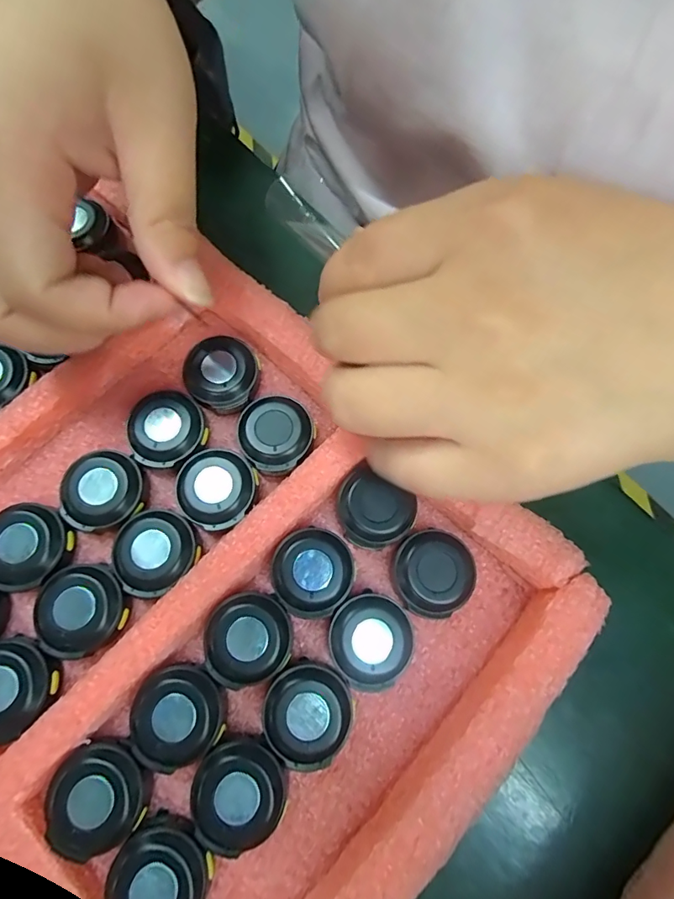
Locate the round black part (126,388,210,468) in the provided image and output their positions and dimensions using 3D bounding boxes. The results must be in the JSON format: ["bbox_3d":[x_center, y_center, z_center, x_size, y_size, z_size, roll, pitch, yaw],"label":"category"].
[{"bbox_3d":[-0.067,-0.007,0.184,0.028,0.011,0.029,0,73,-1],"label":"round black part"}]

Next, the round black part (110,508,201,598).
[{"bbox_3d":[-0.066,0.037,0.171,0.028,0.011,0.028,0,73,-1],"label":"round black part"}]

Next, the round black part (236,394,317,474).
[{"bbox_3d":[-0.024,-0.006,0.185,0.028,0.010,0.028,0,73,-1],"label":"round black part"}]

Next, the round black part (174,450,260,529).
[{"bbox_3d":[-0.046,0.015,0.178,0.029,0.010,0.028,0,73,-1],"label":"round black part"}]

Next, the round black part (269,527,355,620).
[{"bbox_3d":[-0.009,0.045,0.170,0.028,0.012,0.030,0,73,-1],"label":"round black part"}]

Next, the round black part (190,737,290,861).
[{"bbox_3d":[-0.031,0.109,0.149,0.028,0.012,0.029,0,73,-1],"label":"round black part"}]

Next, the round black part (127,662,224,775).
[{"bbox_3d":[-0.053,0.088,0.156,0.029,0.011,0.030,0,73,-1],"label":"round black part"}]

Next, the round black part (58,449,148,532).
[{"bbox_3d":[-0.088,0.016,0.177,0.029,0.011,0.028,0,73,-1],"label":"round black part"}]

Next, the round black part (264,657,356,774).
[{"bbox_3d":[-0.010,0.088,0.157,0.028,0.012,0.030,0,73,-1],"label":"round black part"}]

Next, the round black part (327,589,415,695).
[{"bbox_3d":[0.011,0.067,0.164,0.028,0.012,0.029,0,73,-1],"label":"round black part"}]

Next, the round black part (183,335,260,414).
[{"bbox_3d":[-0.046,-0.031,0.192,0.029,0.010,0.029,1,74,-3],"label":"round black part"}]

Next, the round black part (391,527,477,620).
[{"bbox_3d":[0.035,0.045,0.172,0.028,0.012,0.029,0,73,-1],"label":"round black part"}]

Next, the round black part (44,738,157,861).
[{"bbox_3d":[-0.074,0.107,0.145,0.029,0.007,0.029,38,76,10],"label":"round black part"}]

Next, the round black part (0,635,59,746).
[{"bbox_3d":[-0.110,0.079,0.156,0.030,0.009,0.030,1,74,-3],"label":"round black part"}]

